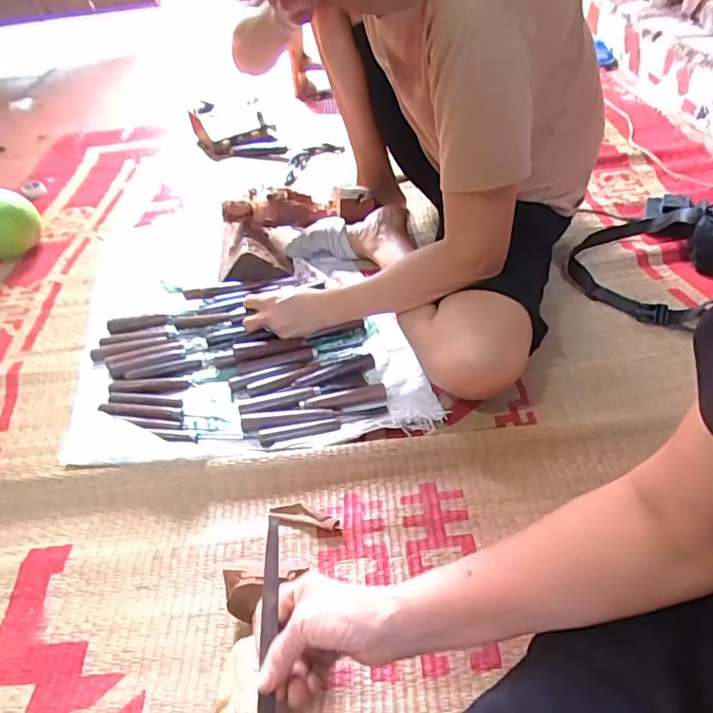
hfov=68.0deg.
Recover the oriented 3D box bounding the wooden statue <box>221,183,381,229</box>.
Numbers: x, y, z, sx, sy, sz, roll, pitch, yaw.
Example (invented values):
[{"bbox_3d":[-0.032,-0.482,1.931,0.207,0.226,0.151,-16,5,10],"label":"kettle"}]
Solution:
[{"bbox_3d":[-0.099,-0.265,0.932,0.262,0.057,0.056,-10,44,-4],"label":"wooden statue"}]

